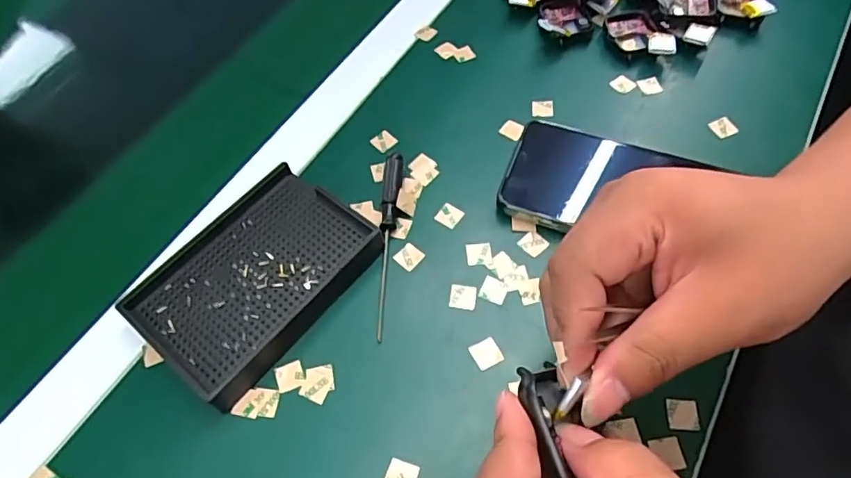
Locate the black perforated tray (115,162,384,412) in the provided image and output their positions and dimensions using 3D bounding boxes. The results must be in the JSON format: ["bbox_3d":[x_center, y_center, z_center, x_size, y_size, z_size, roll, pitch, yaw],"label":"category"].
[{"bbox_3d":[-0.105,0.021,0.332,0.101,0.021,0.134,37,68,20],"label":"black perforated tray"}]

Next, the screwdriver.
[{"bbox_3d":[-0.026,0.000,0.346,0.012,0.013,0.128,2,60,3],"label":"screwdriver"}]

